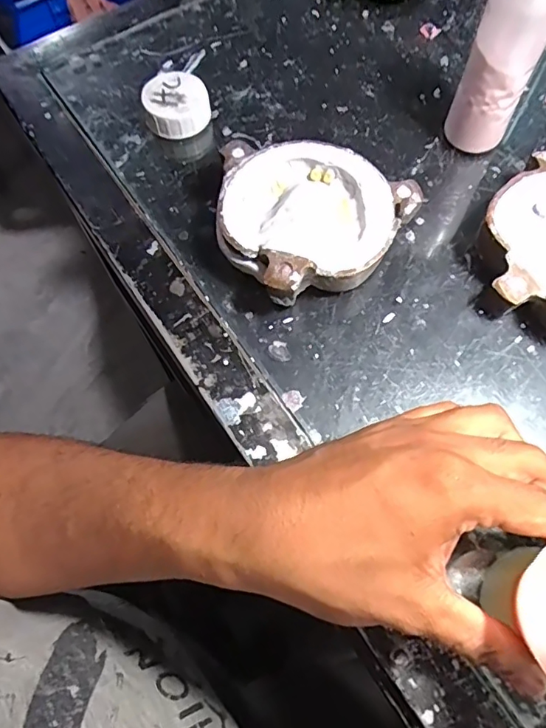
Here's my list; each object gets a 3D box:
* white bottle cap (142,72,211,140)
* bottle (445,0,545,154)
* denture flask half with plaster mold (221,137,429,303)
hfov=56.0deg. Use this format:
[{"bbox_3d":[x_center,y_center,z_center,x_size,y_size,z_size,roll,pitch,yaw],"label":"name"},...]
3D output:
[{"bbox_3d":[-0.064,-0.171,0.340,0.043,0.020,0.043,-1,67,1],"label":"white bottle cap"},{"bbox_3d":[0.127,-0.169,0.281,0.035,0.119,0.030,24,70,11],"label":"bottle"},{"bbox_3d":[0.025,-0.086,0.298,0.110,0.032,0.096,-17,68,-6],"label":"denture flask half with plaster mold"}]

